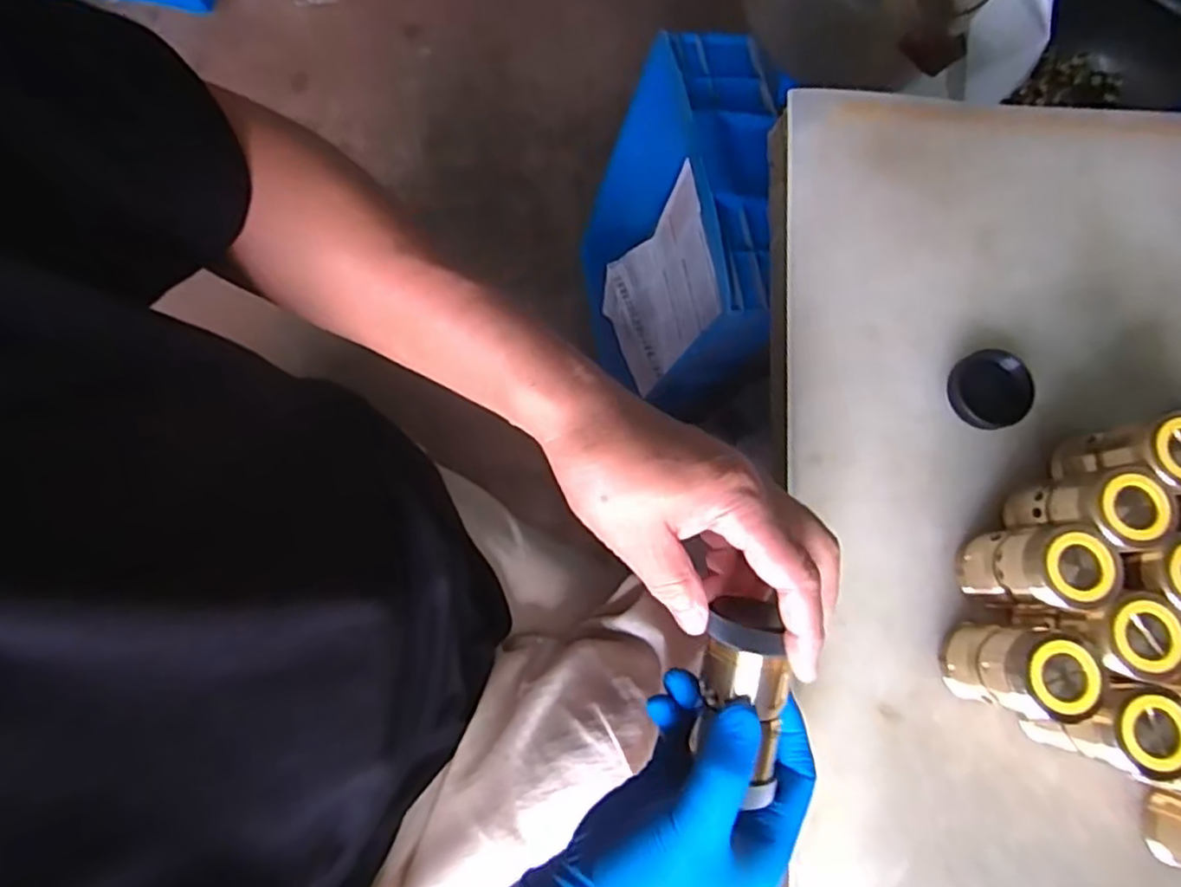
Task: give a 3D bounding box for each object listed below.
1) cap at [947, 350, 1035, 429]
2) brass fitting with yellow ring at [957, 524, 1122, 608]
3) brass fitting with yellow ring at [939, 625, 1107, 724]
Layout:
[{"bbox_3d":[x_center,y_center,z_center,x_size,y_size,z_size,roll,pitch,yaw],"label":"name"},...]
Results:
[{"bbox_3d":[0.232,-0.031,0.393,0.041,0.016,0.045,0,79,-1],"label":"cap"},{"bbox_3d":[0.225,0.063,0.347,0.038,0.075,0.037,-8,79,-2],"label":"brass fitting with yellow ring"},{"bbox_3d":[0.212,0.114,0.335,0.044,0.077,0.038,27,80,4],"label":"brass fitting with yellow ring"}]

